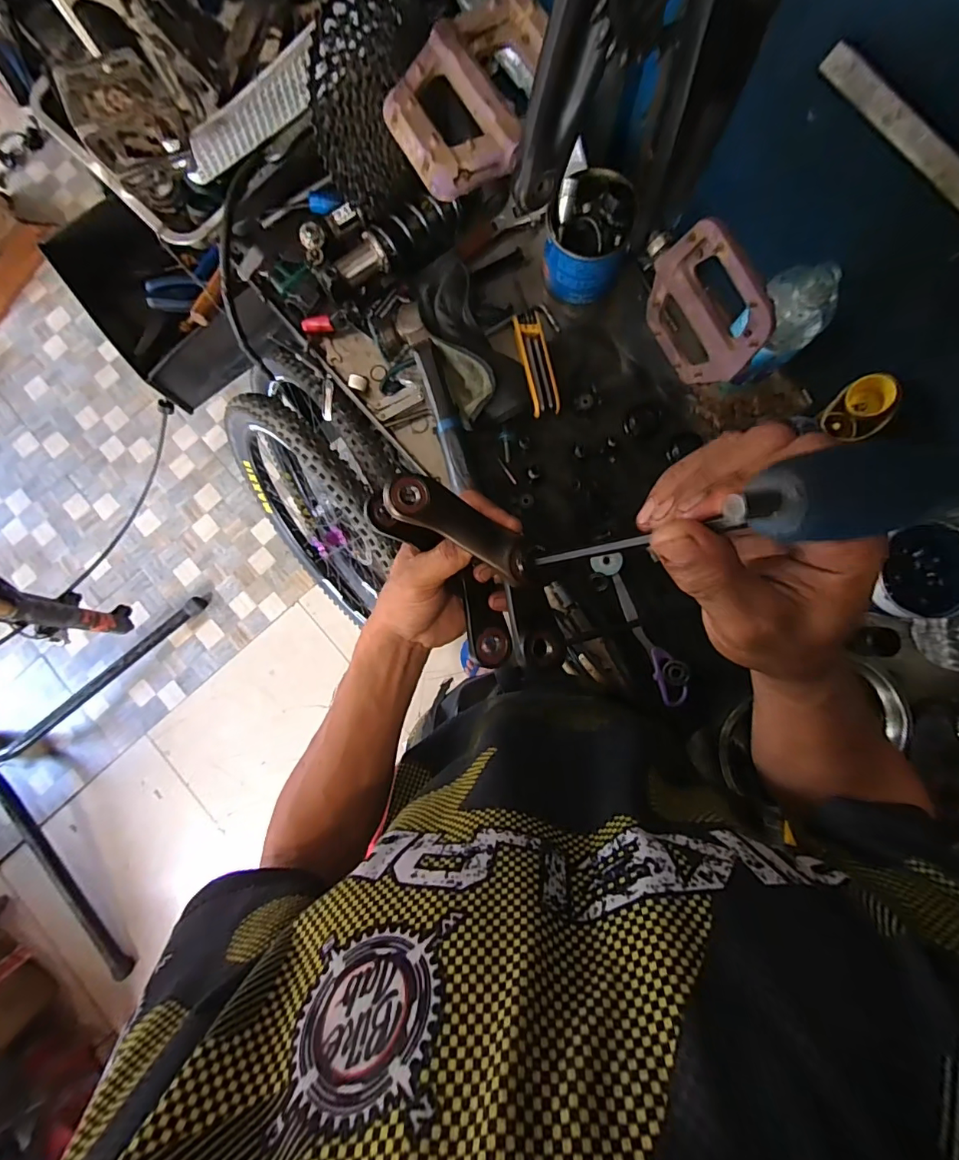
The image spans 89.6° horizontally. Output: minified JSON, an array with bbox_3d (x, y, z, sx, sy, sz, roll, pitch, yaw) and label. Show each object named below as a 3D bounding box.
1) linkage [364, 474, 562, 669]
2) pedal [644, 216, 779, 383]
[{"bbox_3d":[-0.002,-0.002,0.331,0.067,0.092,0.147,-35,87,-4],"label":"linkage"},{"bbox_3d":[0.155,-0.196,0.341,0.016,0.102,0.108,-32,85,-1],"label":"pedal"}]

